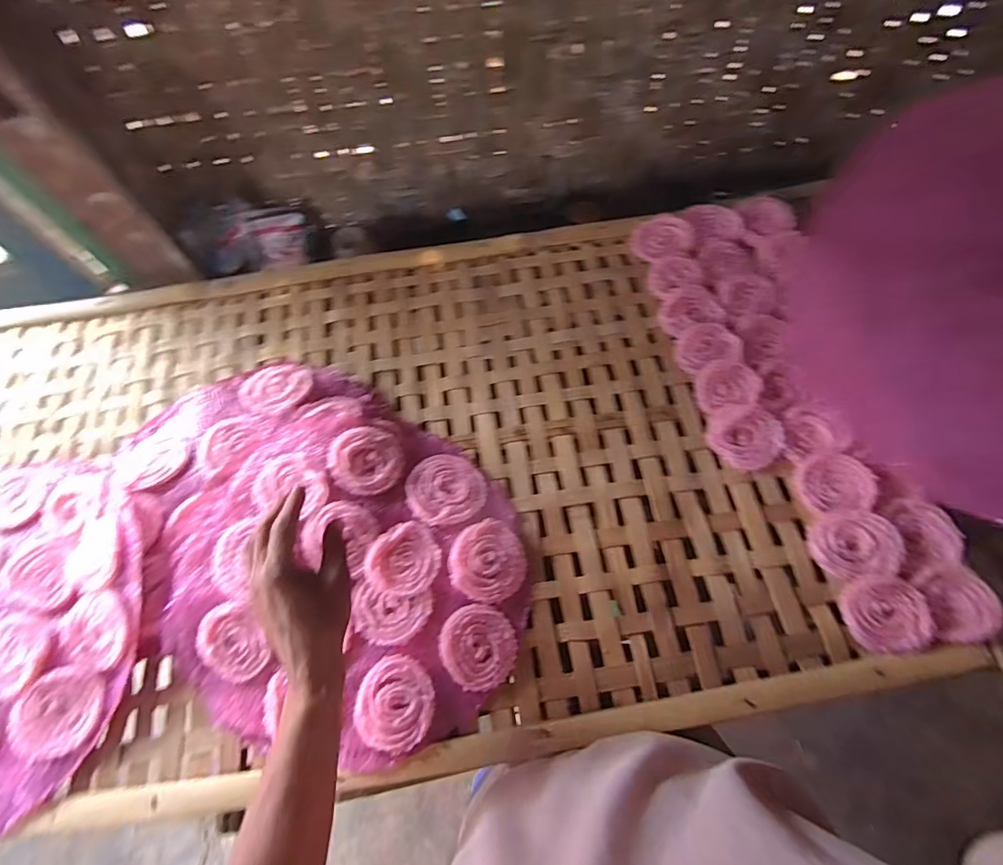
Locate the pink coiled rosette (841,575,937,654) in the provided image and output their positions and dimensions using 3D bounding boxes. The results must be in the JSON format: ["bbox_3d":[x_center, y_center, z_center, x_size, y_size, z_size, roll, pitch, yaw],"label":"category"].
[{"bbox_3d":[0.373,0.176,0.475,0.071,0.020,0.067,-1,63,2],"label":"pink coiled rosette"}]

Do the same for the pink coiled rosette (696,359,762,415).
[{"bbox_3d":[0.269,-0.057,0.585,0.071,0.015,0.063,-7,63,-1],"label":"pink coiled rosette"}]

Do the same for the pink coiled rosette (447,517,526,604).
[{"bbox_3d":[-0.014,0.134,0.514,0.076,0.019,0.082,-1,63,2],"label":"pink coiled rosette"}]

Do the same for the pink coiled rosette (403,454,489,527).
[{"bbox_3d":[-0.061,0.063,0.547,0.082,0.018,0.081,-1,63,2],"label":"pink coiled rosette"}]

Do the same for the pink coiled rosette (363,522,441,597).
[{"bbox_3d":[-0.102,0.131,0.504,0.073,0.013,0.070,-1,63,2],"label":"pink coiled rosette"}]

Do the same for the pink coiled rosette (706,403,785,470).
[{"bbox_3d":[0.279,0.002,0.561,0.071,0.016,0.076,-37,68,-15],"label":"pink coiled rosette"}]

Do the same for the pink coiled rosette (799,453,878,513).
[{"bbox_3d":[0.361,0.053,0.529,0.065,0.023,0.064,-1,63,2],"label":"pink coiled rosette"}]

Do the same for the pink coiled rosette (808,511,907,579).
[{"bbox_3d":[0.362,0.115,0.504,0.080,0.021,0.066,-3,63,1],"label":"pink coiled rosette"}]

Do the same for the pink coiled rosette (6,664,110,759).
[{"bbox_3d":[-0.425,0.269,0.473,0.081,0.025,0.073,-9,63,-2],"label":"pink coiled rosette"}]

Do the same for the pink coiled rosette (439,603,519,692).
[{"bbox_3d":[-0.022,0.210,0.482,0.072,0.017,0.074,-8,63,-1],"label":"pink coiled rosette"}]

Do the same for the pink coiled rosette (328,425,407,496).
[{"bbox_3d":[-0.149,0.031,0.545,0.075,0.023,0.077,-1,63,2],"label":"pink coiled rosette"}]

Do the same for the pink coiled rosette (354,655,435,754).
[{"bbox_3d":[-0.100,0.255,0.462,0.071,0.012,0.078,-1,63,2],"label":"pink coiled rosette"}]

